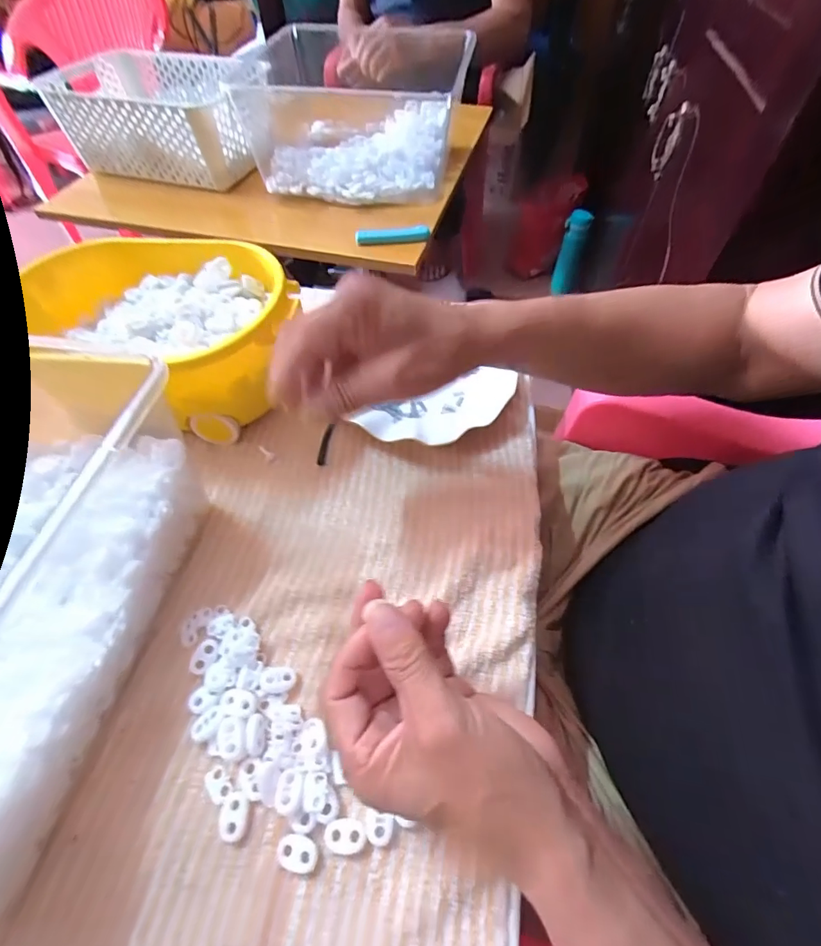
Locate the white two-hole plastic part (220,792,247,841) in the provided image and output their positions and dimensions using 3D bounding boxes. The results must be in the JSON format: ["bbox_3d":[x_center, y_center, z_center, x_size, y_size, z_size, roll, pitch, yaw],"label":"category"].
[{"bbox_3d":[-0.100,0.194,0.251,0.014,0.006,0.022,-10,56,-6],"label":"white two-hole plastic part"}]

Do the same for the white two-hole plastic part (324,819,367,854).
[{"bbox_3d":[-0.036,0.200,0.244,0.023,0.004,0.015,-1,56,1],"label":"white two-hole plastic part"}]

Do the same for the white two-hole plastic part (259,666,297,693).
[{"bbox_3d":[-0.086,0.134,0.288,0.022,0.008,0.015,-9,56,-5],"label":"white two-hole plastic part"}]

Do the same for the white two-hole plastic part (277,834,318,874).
[{"bbox_3d":[-0.061,0.206,0.241,0.021,0.006,0.014,12,57,9],"label":"white two-hole plastic part"}]

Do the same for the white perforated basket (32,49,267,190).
[{"bbox_3d":[-0.371,-0.561,0.702,0.292,0.115,0.208,13,57,10],"label":"white perforated basket"}]

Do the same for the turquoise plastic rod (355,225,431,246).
[{"bbox_3d":[-0.023,-0.321,0.596,0.102,0.018,0.018,-11,56,-7],"label":"turquoise plastic rod"}]

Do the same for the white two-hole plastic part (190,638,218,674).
[{"bbox_3d":[-0.137,0.122,0.294,0.014,0.004,0.021,13,57,10],"label":"white two-hole plastic part"}]

